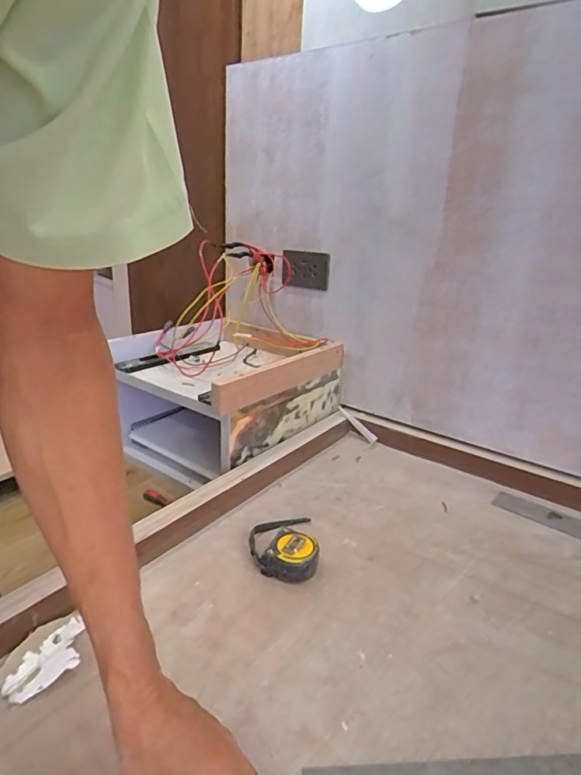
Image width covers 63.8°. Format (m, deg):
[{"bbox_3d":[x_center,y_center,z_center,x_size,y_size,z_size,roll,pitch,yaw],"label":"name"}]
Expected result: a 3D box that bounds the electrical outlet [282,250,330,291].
[{"bbox_3d":[0.031,-0.253,1.003,0.109,0.075,0.007,11,22,23],"label":"electrical outlet"}]

